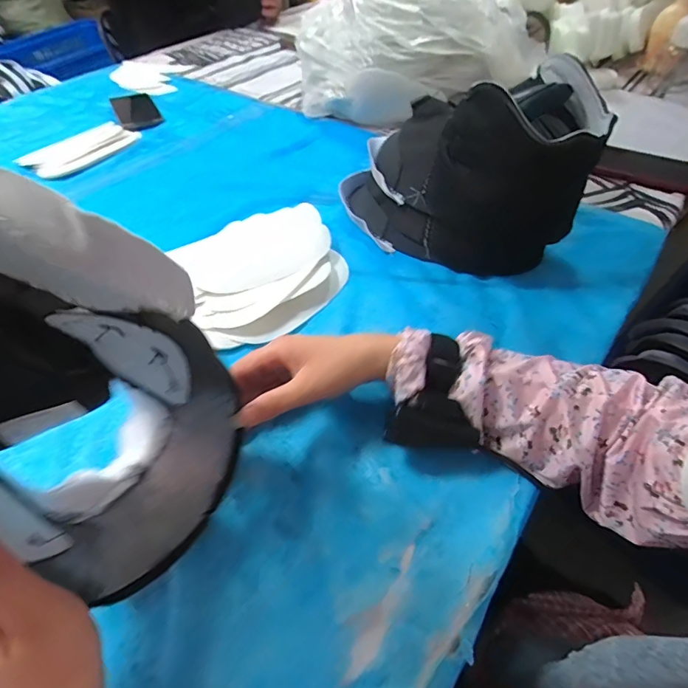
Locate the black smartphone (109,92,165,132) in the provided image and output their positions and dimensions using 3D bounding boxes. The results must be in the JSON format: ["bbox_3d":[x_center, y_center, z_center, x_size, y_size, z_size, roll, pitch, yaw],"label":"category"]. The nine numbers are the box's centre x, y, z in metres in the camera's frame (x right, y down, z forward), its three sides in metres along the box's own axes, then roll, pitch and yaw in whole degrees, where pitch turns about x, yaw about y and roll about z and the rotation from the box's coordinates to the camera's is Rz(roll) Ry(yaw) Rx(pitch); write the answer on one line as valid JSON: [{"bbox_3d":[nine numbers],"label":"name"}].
[{"bbox_3d":[-0.394,-0.445,0.801,0.072,0.007,0.162,-25,55,-17],"label":"black smartphone"}]

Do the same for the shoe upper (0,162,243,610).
[{"bbox_3d":[-0.148,0.036,0.217,0.114,0.263,0.153,26,63,15],"label":"shoe upper"}]

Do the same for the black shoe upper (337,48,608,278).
[{"bbox_3d":[0.124,-0.201,0.474,0.268,0.188,0.112,30,58,22],"label":"black shoe upper"}]

